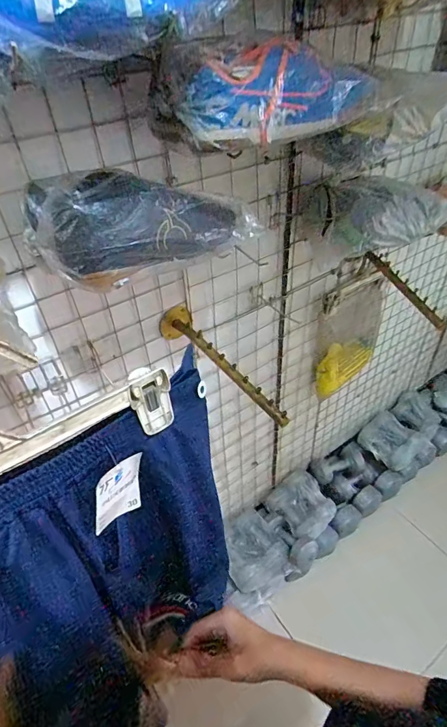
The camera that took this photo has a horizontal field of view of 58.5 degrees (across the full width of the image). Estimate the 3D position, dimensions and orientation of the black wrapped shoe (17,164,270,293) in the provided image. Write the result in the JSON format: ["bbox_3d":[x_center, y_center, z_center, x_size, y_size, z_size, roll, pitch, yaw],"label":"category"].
[{"bbox_3d":[-0.096,-0.174,0.477,0.250,0.093,0.104,-23,45,-21],"label":"black wrapped shoe"}]

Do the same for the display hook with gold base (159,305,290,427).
[{"bbox_3d":[-0.009,0.001,0.695,0.059,0.080,0.289,-28,47,-25],"label":"display hook with gold base"}]

